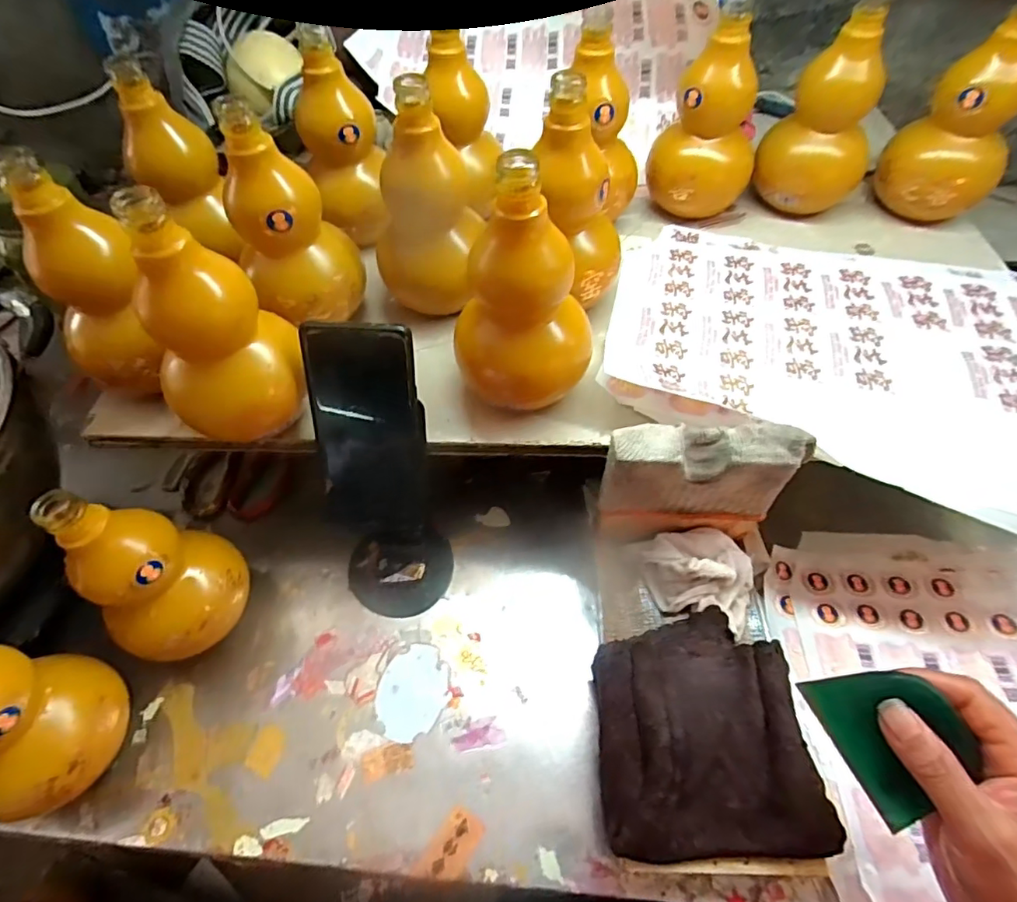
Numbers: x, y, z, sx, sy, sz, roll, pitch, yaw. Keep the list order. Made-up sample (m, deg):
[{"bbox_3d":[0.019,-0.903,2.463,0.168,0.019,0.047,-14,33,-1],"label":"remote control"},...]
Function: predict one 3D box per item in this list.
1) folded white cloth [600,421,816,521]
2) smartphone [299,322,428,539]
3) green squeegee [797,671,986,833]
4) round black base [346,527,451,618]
[{"bbox_3d":[0.142,0.016,0.400,0.138,0.082,0.039,1,57,4],"label":"folded white cloth"},{"bbox_3d":[-0.104,-0.007,0.405,0.077,0.175,0.013,2,29,4],"label":"smartphone"},{"bbox_3d":[0.203,0.151,0.280,0.056,0.006,0.081,-34,80,23],"label":"green squeegee"},{"bbox_3d":[-0.098,0.107,0.482,0.092,0.010,0.080,-1,57,2],"label":"round black base"}]

